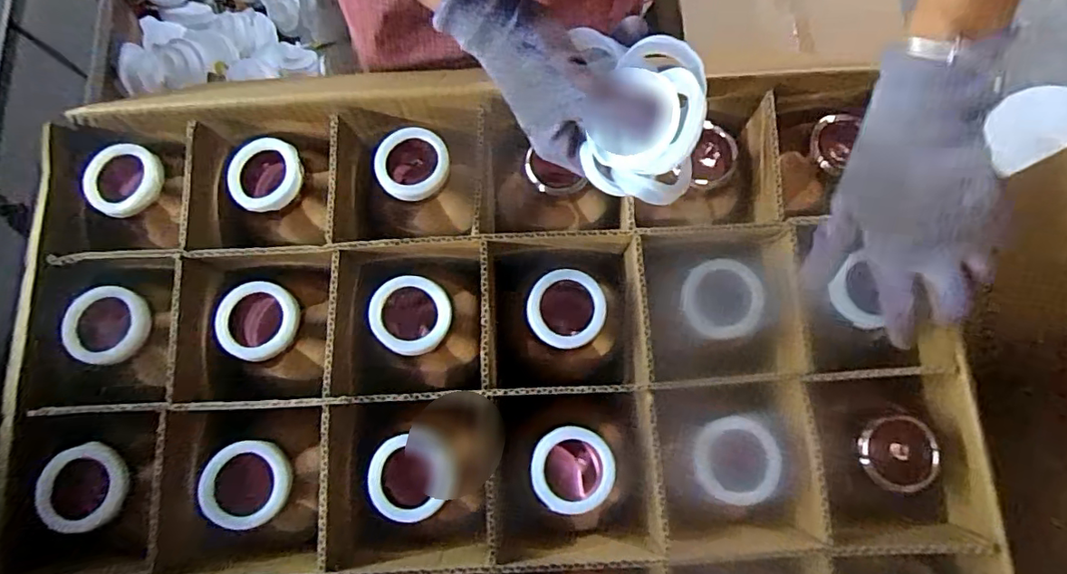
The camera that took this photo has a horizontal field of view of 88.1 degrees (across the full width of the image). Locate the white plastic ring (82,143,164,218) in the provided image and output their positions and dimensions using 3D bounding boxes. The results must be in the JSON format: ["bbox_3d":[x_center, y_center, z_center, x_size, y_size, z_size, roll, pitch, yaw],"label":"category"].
[{"bbox_3d":[-0.323,-0.086,0.431,0.052,0.012,0.058,33,80,7],"label":"white plastic ring"}]

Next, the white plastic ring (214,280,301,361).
[{"bbox_3d":[-0.202,0.025,0.402,0.054,0.016,0.058,0,77,0],"label":"white plastic ring"}]

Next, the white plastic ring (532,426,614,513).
[{"bbox_3d":[0.027,0.128,0.387,0.057,0.009,0.058,0,77,0],"label":"white plastic ring"}]

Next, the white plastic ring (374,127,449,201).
[{"bbox_3d":[-0.096,-0.097,0.437,0.057,0.013,0.055,0,96,-3],"label":"white plastic ring"}]

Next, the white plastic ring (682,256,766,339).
[{"bbox_3d":[0.138,0.008,0.405,0.057,0.004,0.060,-1,73,5],"label":"white plastic ring"}]

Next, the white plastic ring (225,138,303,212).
[{"bbox_3d":[-0.212,-0.088,0.430,0.057,0.014,0.056,0,77,0],"label":"white plastic ring"}]

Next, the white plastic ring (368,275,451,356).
[{"bbox_3d":[-0.091,0.021,0.404,0.057,0.014,0.056,0,77,0],"label":"white plastic ring"}]

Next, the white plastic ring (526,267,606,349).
[{"bbox_3d":[0.024,0.016,0.411,0.057,0.013,0.057,0,77,0],"label":"white plastic ring"}]

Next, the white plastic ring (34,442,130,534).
[{"bbox_3d":[-0.312,0.138,0.379,0.062,0.011,0.057,0,77,0],"label":"white plastic ring"}]

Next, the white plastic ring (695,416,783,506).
[{"bbox_3d":[0.143,0.122,0.388,0.056,0.004,0.058,-5,69,13],"label":"white plastic ring"}]

